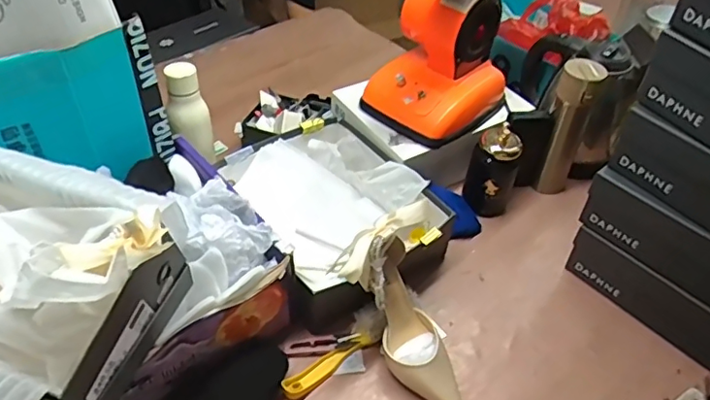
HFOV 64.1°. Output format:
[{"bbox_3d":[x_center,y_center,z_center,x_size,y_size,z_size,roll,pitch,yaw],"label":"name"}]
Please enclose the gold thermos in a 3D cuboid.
[{"bbox_3d":[0.355,-0.124,0.959,0.067,0.237,0.078,16,46,13],"label":"gold thermos"}]

